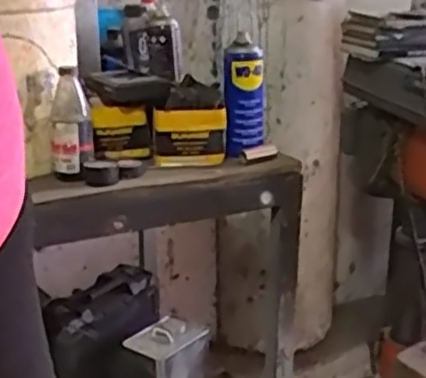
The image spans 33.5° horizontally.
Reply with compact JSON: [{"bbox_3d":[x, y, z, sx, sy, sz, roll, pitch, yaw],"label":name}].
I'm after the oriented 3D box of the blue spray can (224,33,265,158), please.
[{"bbox_3d":[0.047,-0.149,1.150,0.068,0.173,0.060,-12,22,-32],"label":"blue spray can"}]

